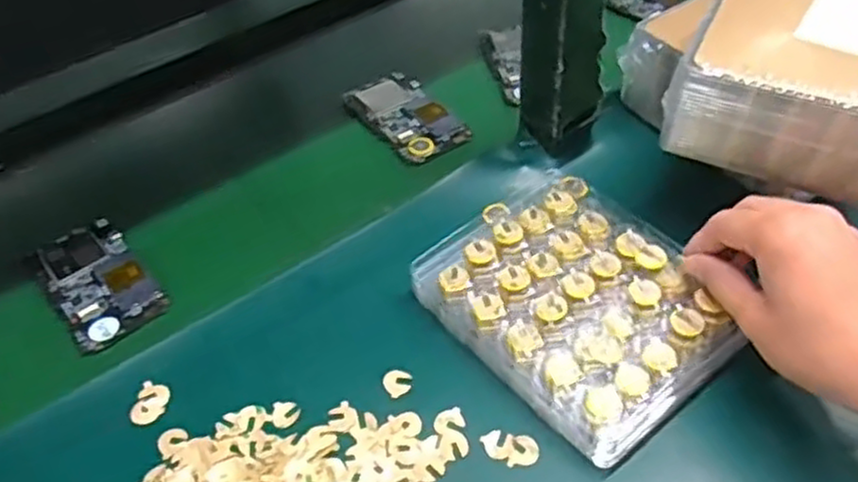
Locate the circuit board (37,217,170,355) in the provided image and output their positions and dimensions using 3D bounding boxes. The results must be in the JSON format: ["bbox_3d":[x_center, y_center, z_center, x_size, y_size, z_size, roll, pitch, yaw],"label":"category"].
[{"bbox_3d":[-0.243,0.026,0.533,0.062,0.005,0.119,-32,51,-22],"label":"circuit board"}]

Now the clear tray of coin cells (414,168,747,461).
[{"bbox_3d":[0.095,0.032,0.477,0.154,0.033,0.192,-33,56,-23],"label":"clear tray of coin cells"}]

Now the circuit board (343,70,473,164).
[{"bbox_3d":[-0.022,-0.111,0.644,0.066,0.010,0.119,-27,49,-19],"label":"circuit board"}]

